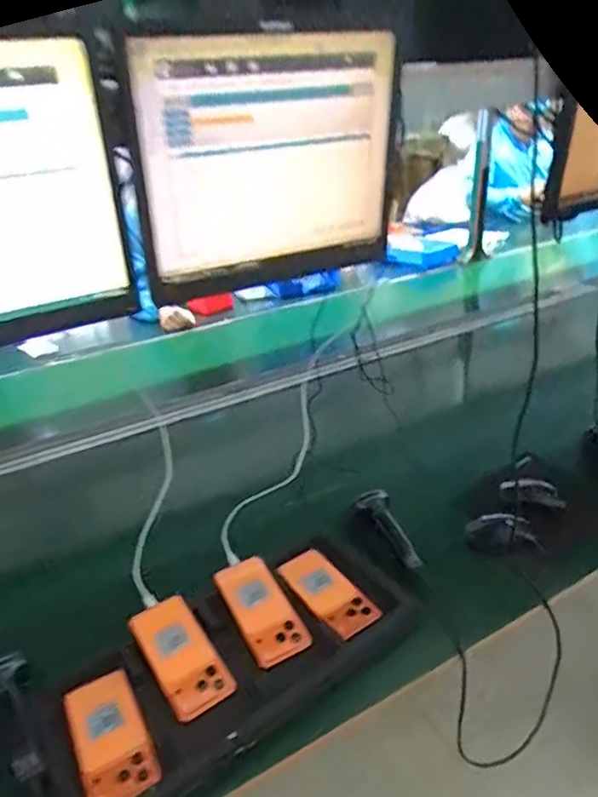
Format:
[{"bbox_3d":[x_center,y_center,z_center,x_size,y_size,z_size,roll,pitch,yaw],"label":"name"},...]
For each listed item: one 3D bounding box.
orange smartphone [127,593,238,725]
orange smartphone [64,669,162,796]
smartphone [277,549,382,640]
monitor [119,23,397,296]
[{"bbox_3d":[-0.156,0.335,0.779,0.081,0.012,0.162,-28,48,-23],"label":"orange smartphone"},{"bbox_3d":[-0.218,0.390,0.687,0.078,0.011,0.160,-17,32,-24],"label":"orange smartphone"},{"bbox_3d":[0.041,0.279,0.867,0.077,0.015,0.156,-23,35,-31],"label":"smartphone"},{"bbox_3d":[-0.028,-0.293,0.754,0.355,0.312,0.050,-17,46,-25],"label":"monitor"}]

